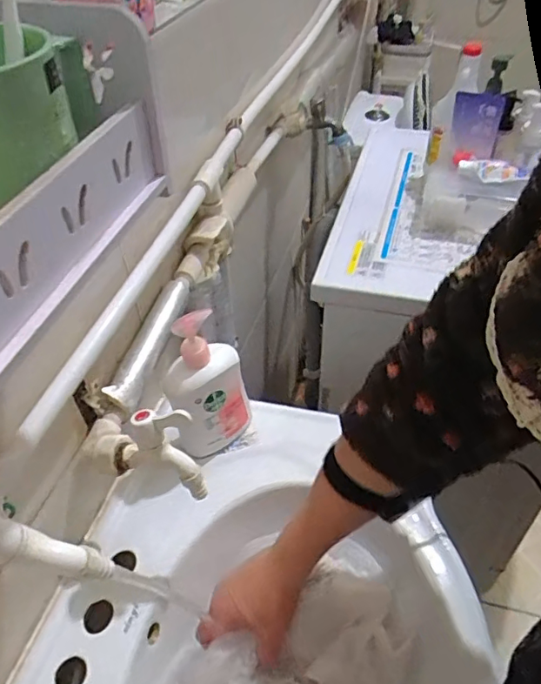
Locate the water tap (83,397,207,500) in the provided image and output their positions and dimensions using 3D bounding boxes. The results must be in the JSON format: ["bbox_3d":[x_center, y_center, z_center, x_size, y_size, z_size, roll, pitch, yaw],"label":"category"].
[{"bbox_3d":[-0.126,0.095,0.507,0.132,0.080,0.053,21,49,23],"label":"water tap"}]

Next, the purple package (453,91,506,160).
[{"bbox_3d":[0.325,-0.344,0.855,0.073,0.092,0.015,21,26,25],"label":"purple package"}]

